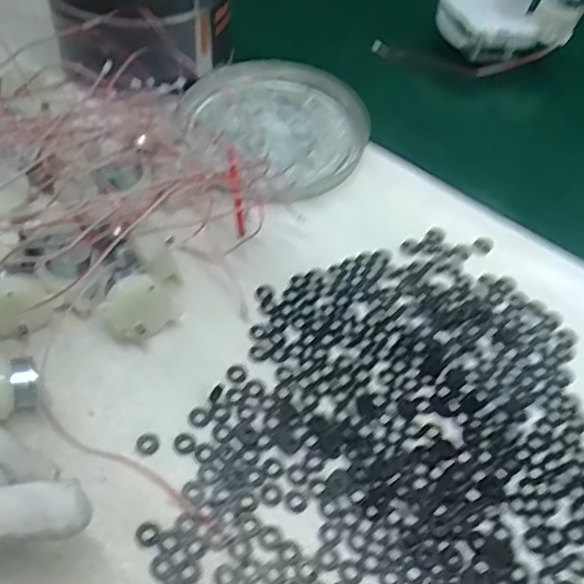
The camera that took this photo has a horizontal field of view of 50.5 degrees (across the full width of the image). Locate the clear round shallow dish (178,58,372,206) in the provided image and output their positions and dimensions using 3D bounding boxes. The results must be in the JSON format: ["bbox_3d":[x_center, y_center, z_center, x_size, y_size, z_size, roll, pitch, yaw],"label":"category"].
[{"bbox_3d":[-0.006,-0.123,0.436,0.123,0.022,0.137,-26,60,-22],"label":"clear round shallow dish"}]

